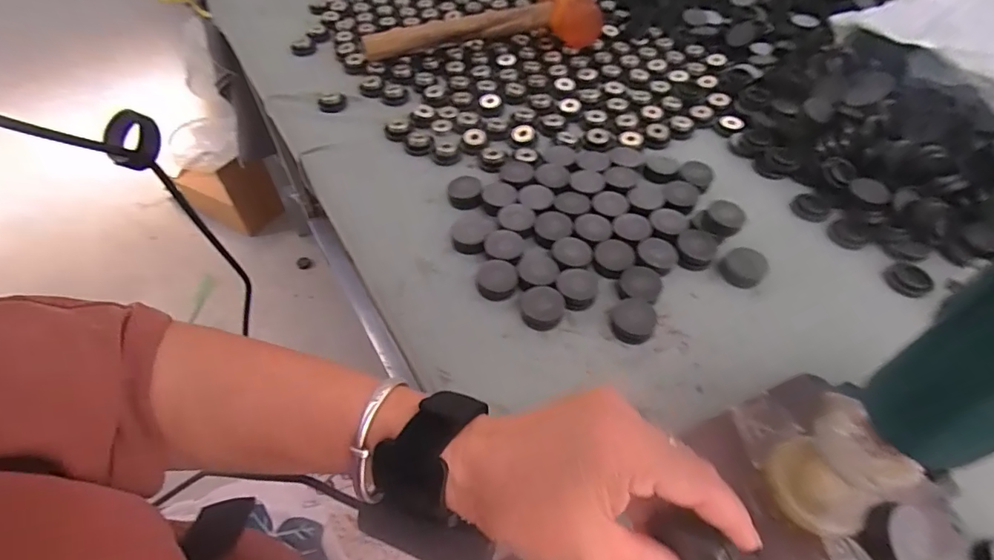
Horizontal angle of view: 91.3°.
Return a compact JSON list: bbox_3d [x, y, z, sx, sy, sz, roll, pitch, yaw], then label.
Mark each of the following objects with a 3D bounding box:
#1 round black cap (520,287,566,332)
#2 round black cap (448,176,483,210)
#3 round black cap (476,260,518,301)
[{"bbox_3d":[0.036,0.022,0.381,0.034,0.011,0.032,-6,52,-1],"label":"round black cap"},{"bbox_3d":[-0.030,-0.084,0.456,0.030,0.012,0.038,-10,53,-5],"label":"round black cap"},{"bbox_3d":[0.000,0.000,0.397,0.033,0.007,0.035,-1,52,2],"label":"round black cap"}]

